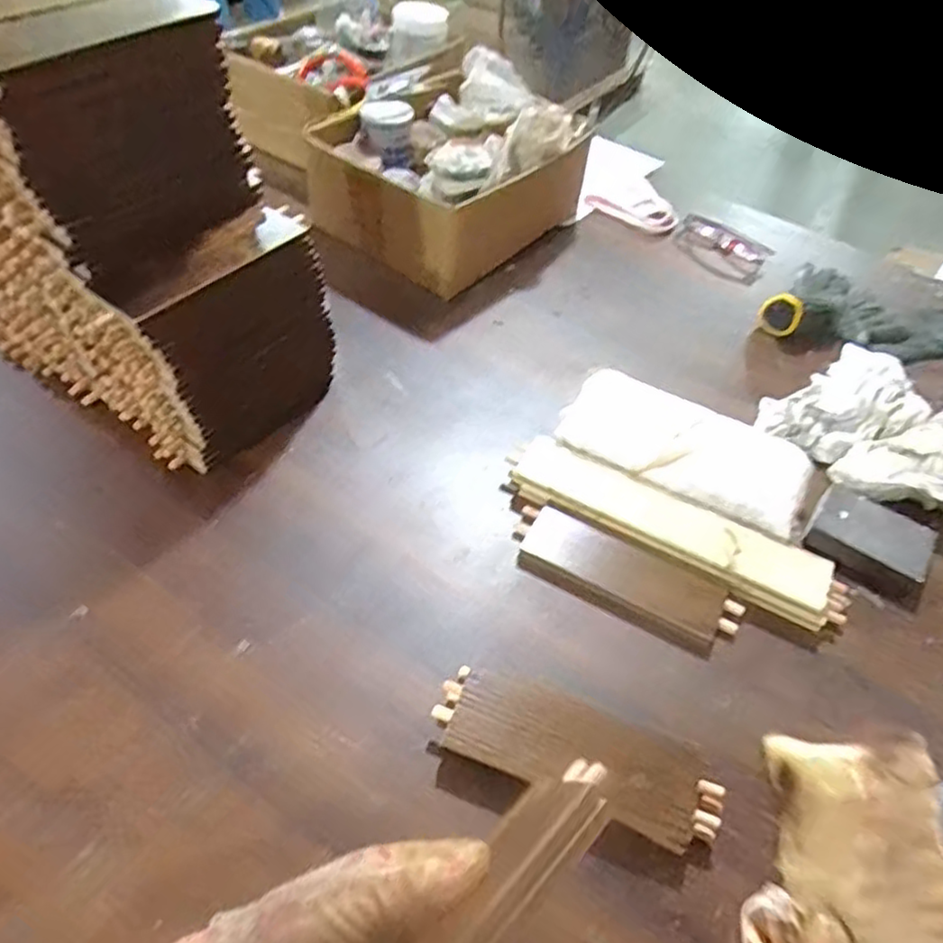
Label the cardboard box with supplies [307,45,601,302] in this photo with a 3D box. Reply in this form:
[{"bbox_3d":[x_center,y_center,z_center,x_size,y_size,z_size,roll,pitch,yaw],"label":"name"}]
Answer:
[{"bbox_3d":[-0.030,-0.376,0.858,0.245,0.157,0.293,34,56,21],"label":"cardboard box with supplies"}]

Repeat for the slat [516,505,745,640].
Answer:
[{"bbox_3d":[0.135,0.088,0.597,0.201,0.023,0.052,23,53,14],"label":"slat"}]

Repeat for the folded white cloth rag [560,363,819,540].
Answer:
[{"bbox_3d":[0.204,-0.017,0.661,0.233,0.062,0.102,24,52,13],"label":"folded white cloth rag"}]

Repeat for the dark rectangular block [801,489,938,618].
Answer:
[{"bbox_3d":[0.370,0.066,0.625,0.105,0.029,0.081,34,56,22],"label":"dark rectangular block"}]

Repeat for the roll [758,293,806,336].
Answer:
[{"bbox_3d":[0.383,-0.193,0.832,0.015,0.053,0.052,-6,75,-41],"label":"roll"}]

